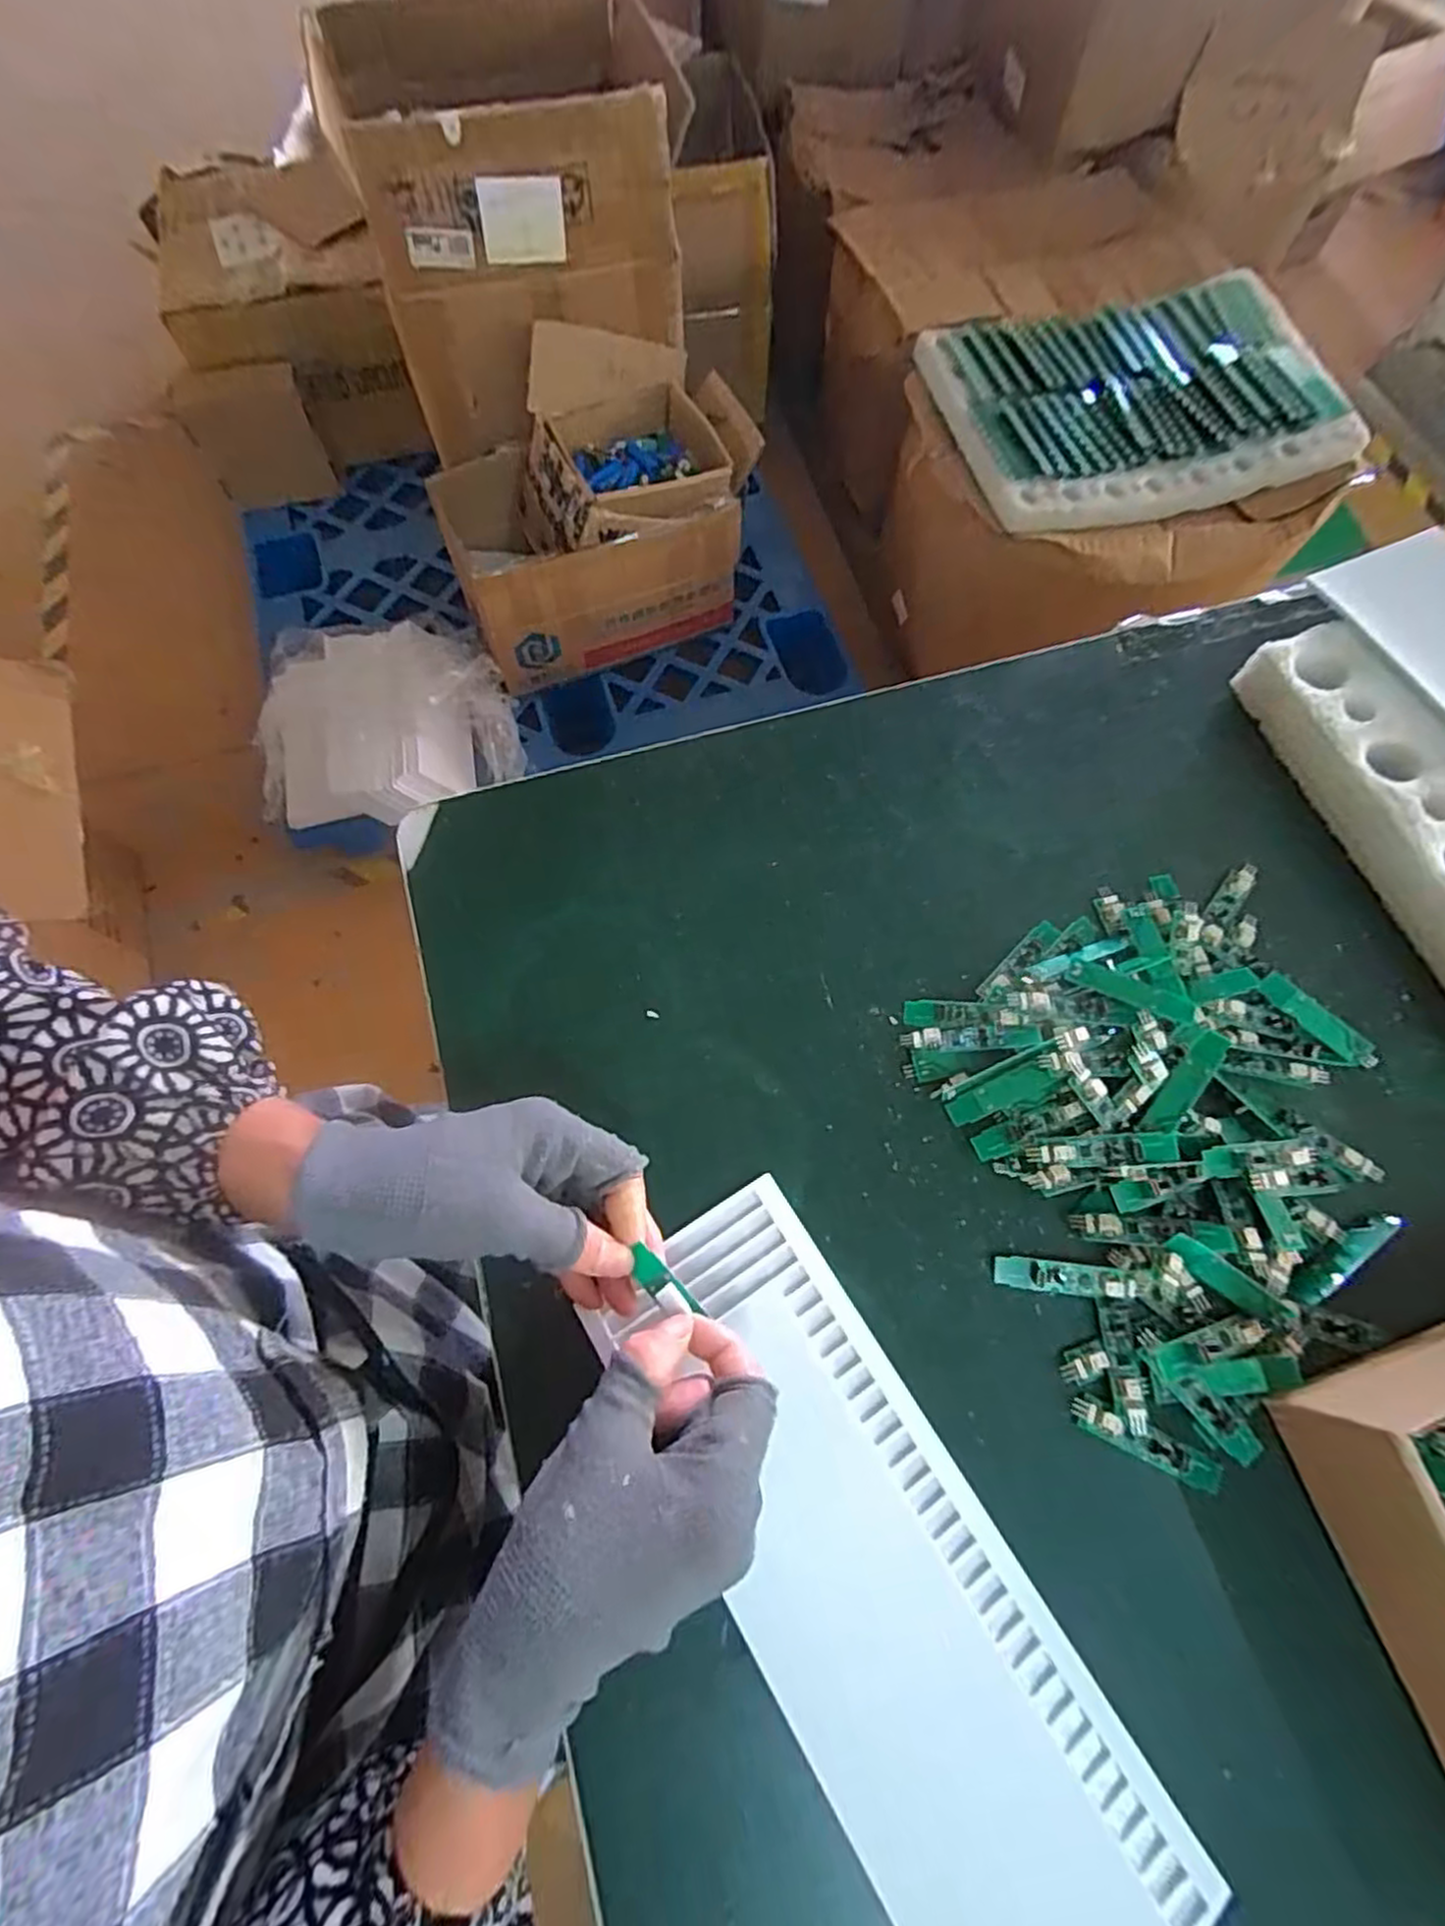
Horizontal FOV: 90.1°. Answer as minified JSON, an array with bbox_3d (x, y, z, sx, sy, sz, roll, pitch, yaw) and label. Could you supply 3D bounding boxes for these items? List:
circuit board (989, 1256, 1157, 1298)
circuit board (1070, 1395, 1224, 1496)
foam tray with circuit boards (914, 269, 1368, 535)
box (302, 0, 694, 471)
[{"bbox_3d":[0.164,0.148,0.337,0.070,0.010,0.014,7,69,2],"label":"circuit board"},{"bbox_3d":[0.185,0.210,0.315,0.064,0.005,0.013,24,70,9],"label":"circuit board"},{"bbox_3d":[0.606,-0.829,1.061,0.576,0.071,0.386,-15,70,-6],"label":"foam tray with circuit boards"},{"bbox_3d":[-0.289,-1.061,1.028,0.415,0.326,0.419,-16,70,-6],"label":"box"}]

